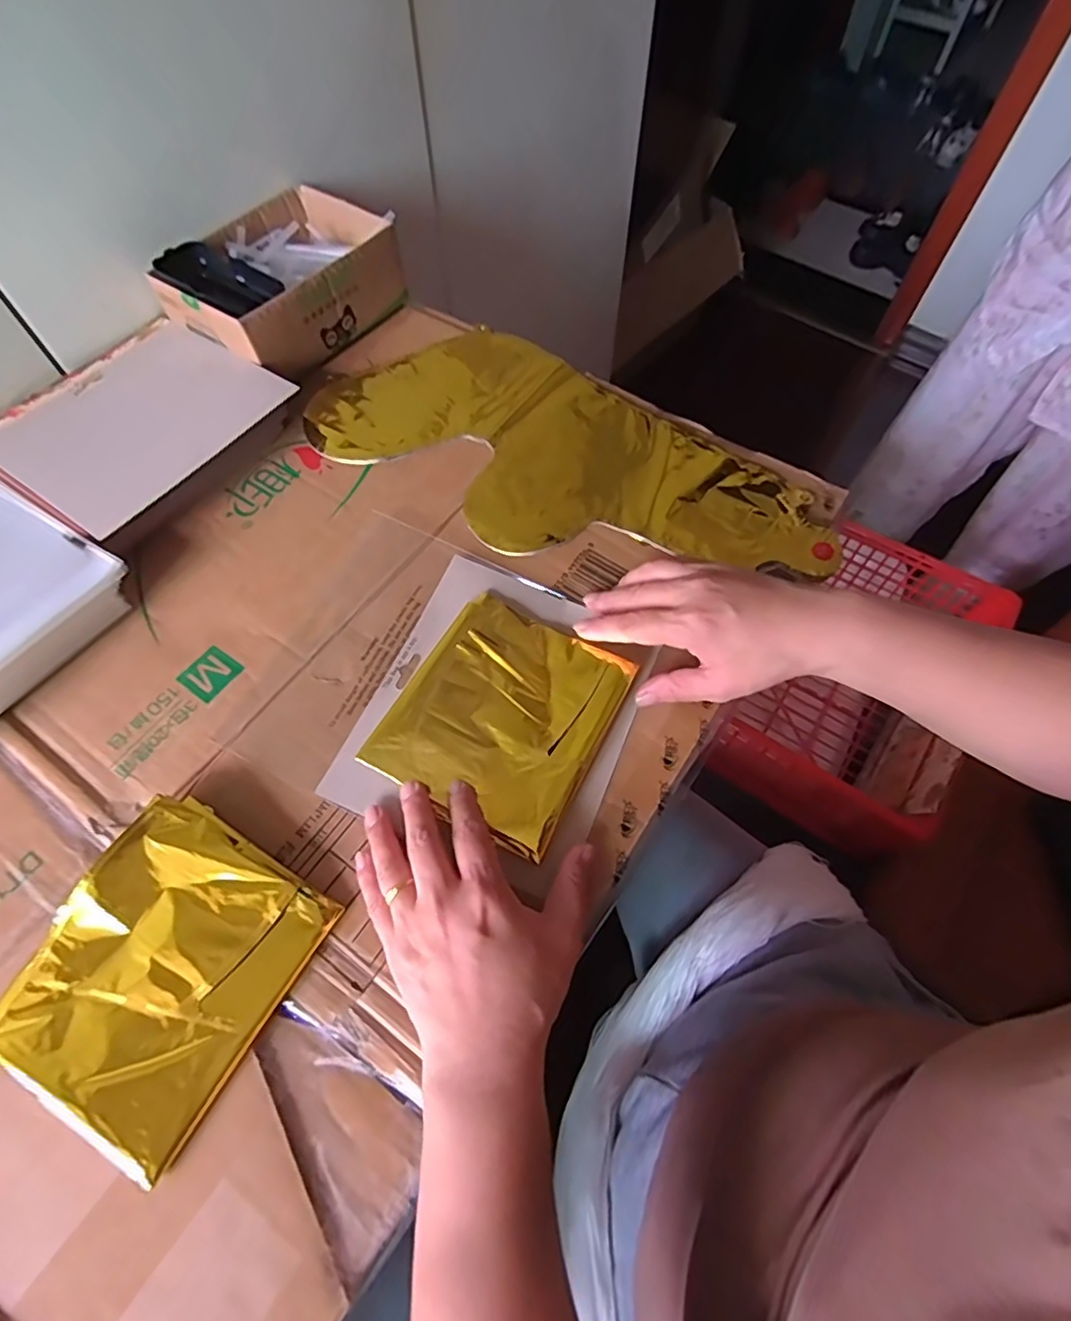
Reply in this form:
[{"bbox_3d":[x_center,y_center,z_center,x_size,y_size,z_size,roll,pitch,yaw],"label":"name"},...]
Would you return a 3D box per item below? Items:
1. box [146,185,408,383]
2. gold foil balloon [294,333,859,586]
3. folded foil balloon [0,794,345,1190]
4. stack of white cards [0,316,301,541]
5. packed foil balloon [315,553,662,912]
[{"bbox_3d":[-0.228,-0.341,0.553,0.134,0.074,0.179,33,67,17],"label":"box"},{"bbox_3d":[0.022,-0.164,0.493,0.423,0.015,0.196,32,67,15],"label":"gold foil balloon"},{"bbox_3d":[-0.195,0.159,0.313,0.118,0.029,0.140,27,66,14],"label":"folded foil balloon"},{"bbox_3d":[-0.323,-0.189,0.493,0.174,0.038,0.195,33,67,16],"label":"stack of white cards"},{"bbox_3d":[-0.021,0.030,0.398,0.161,0.021,0.191,20,64,12],"label":"packed foil balloon"}]

